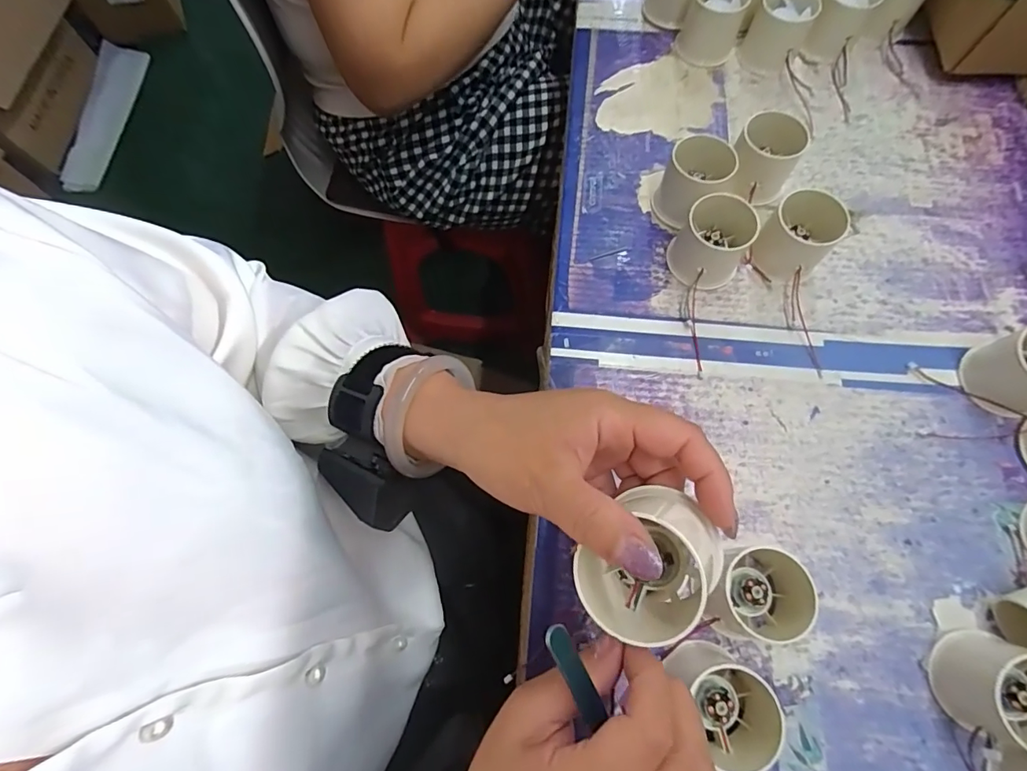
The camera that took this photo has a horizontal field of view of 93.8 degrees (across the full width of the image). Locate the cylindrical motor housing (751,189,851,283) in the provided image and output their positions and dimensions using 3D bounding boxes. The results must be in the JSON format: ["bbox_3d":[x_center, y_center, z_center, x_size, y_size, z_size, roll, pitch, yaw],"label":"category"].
[{"bbox_3d":[0.220,-0.115,0.374,0.049,0.050,0.050,-1,70,2],"label":"cylindrical motor housing"}]

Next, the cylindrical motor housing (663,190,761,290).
[{"bbox_3d":[0.155,-0.112,0.375,0.053,0.046,0.057,-1,70,2],"label":"cylindrical motor housing"}]

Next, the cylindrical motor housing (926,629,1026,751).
[{"bbox_3d":[0.281,0.172,0.270,0.057,0.052,0.053,-1,70,2],"label":"cylindrical motor housing"}]

